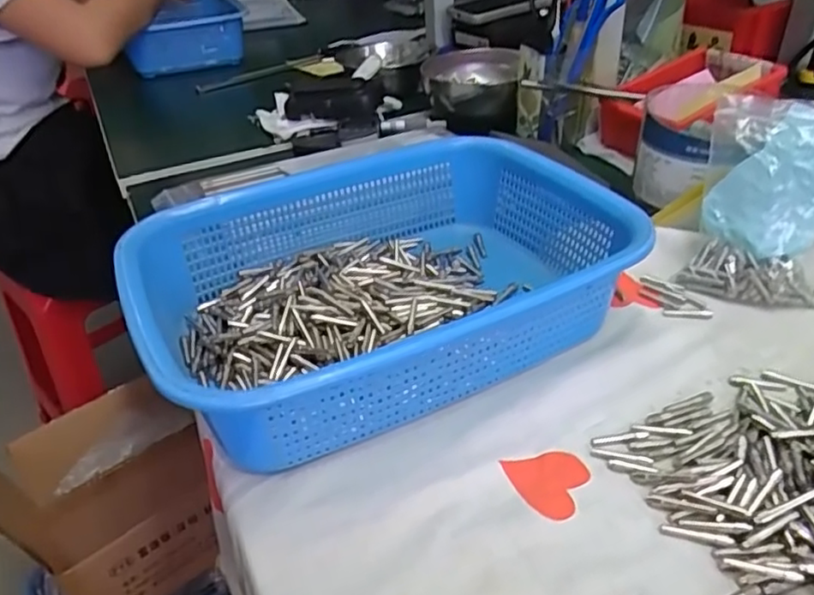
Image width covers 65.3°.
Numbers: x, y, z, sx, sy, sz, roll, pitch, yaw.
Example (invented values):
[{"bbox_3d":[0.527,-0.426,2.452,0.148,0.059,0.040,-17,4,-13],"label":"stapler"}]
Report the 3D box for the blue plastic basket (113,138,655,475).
[{"bbox_3d":[-0.010,-0.012,0.397,0.283,0.077,0.209,-19,38,-20],"label":"blue plastic basket"}]

